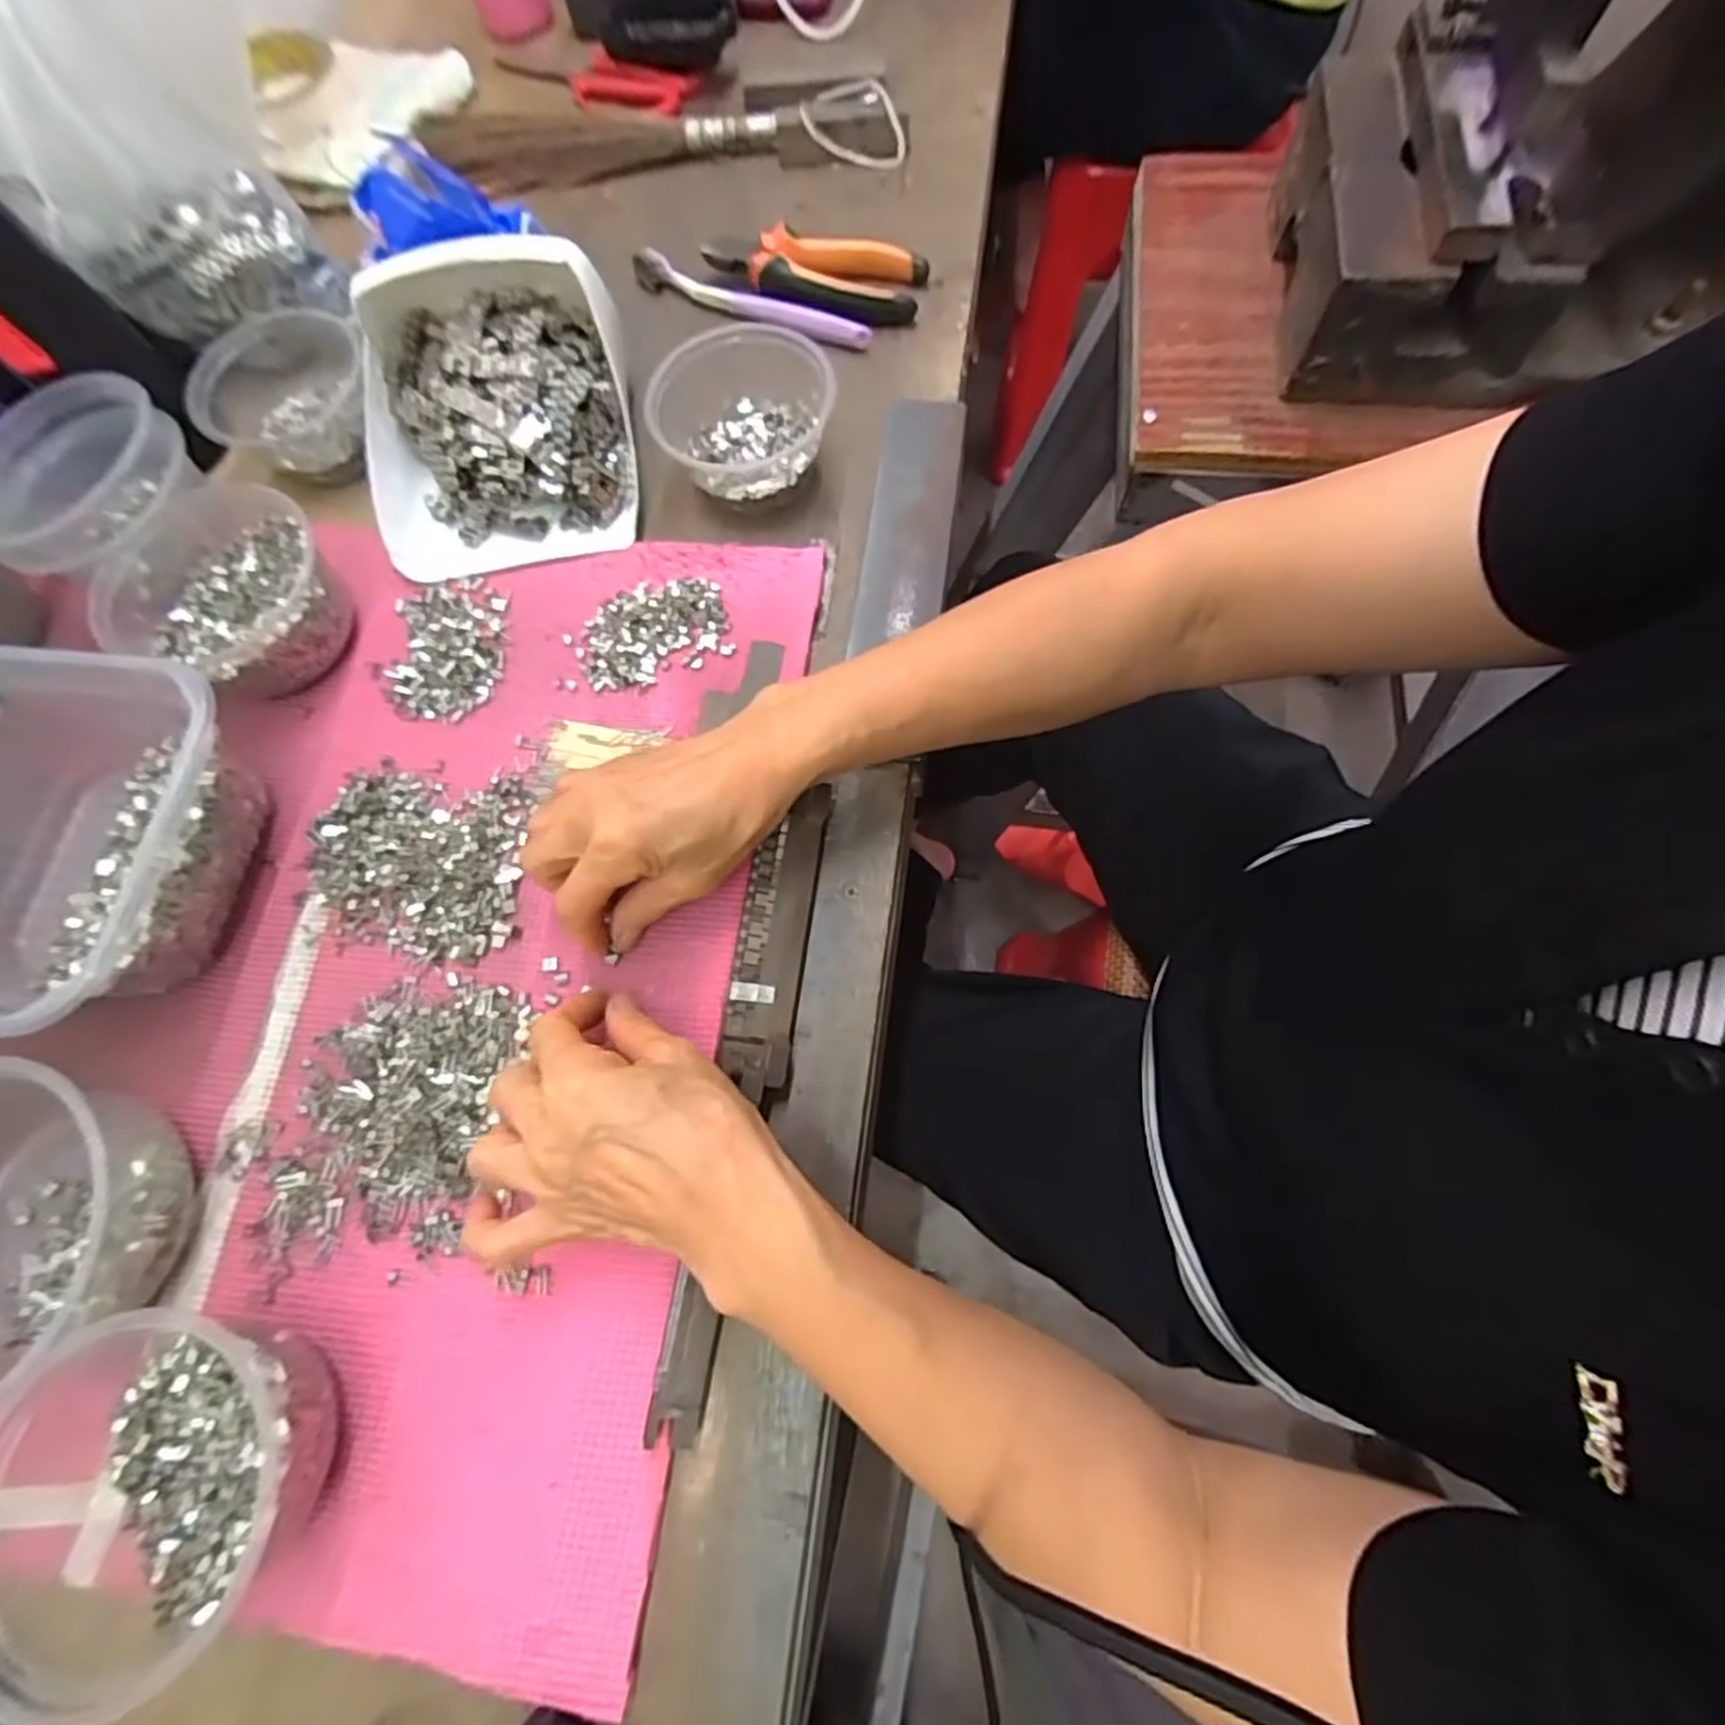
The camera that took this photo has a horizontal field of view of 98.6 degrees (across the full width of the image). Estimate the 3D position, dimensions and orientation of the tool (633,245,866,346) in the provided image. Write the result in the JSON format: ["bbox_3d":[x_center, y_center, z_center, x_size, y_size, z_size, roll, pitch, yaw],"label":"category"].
[{"bbox_3d":[-0.078,-0.377,0.500,0.177,0.019,0.017,25,74,10],"label":"tool"}]

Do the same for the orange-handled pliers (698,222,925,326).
[{"bbox_3d":[-0.034,-0.393,0.498,0.148,0.024,0.056,14,73,7],"label":"orange-handled pliers"}]

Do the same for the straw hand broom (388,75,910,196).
[{"bbox_3d":[-0.167,-0.544,0.553,0.387,0.020,0.078,-2,72,2],"label":"straw hand broom"}]

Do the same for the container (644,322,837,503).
[{"bbox_3d":[-0.073,-0.267,0.450,0.107,0.053,0.107,-1,72,2],"label":"container"}]

